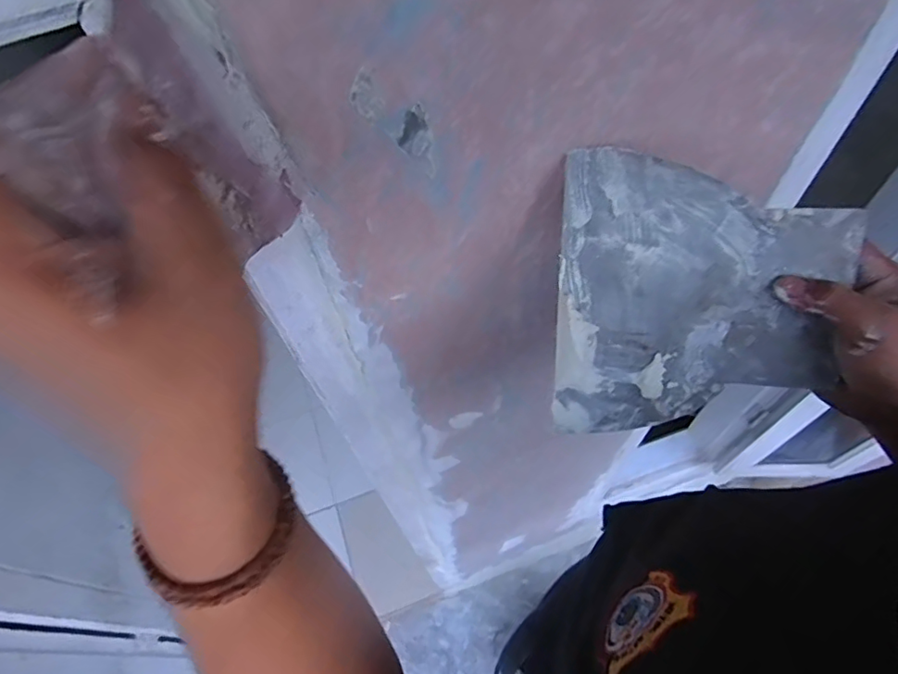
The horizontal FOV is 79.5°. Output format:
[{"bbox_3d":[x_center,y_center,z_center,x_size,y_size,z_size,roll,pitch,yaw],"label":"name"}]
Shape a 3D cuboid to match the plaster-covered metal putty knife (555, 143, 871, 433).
[{"bbox_3d":[0.164,-0.024,0.357,0.177,0.007,0.180,3,101,5],"label":"plaster-covered metal putty knife"}]

